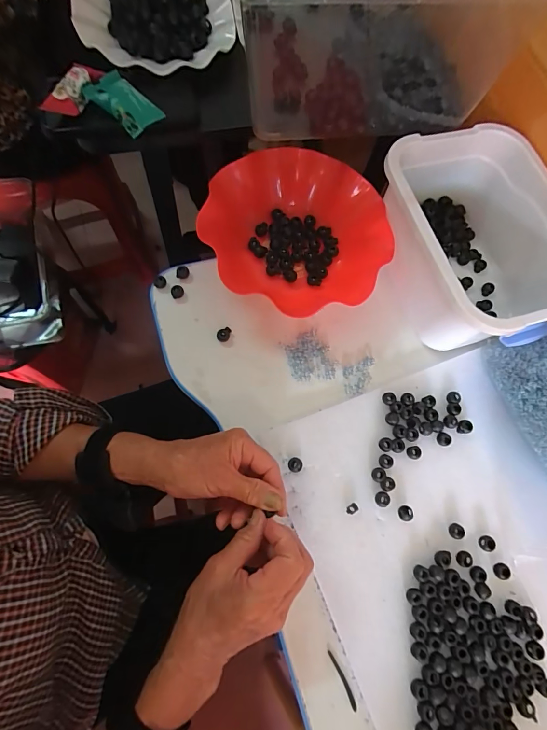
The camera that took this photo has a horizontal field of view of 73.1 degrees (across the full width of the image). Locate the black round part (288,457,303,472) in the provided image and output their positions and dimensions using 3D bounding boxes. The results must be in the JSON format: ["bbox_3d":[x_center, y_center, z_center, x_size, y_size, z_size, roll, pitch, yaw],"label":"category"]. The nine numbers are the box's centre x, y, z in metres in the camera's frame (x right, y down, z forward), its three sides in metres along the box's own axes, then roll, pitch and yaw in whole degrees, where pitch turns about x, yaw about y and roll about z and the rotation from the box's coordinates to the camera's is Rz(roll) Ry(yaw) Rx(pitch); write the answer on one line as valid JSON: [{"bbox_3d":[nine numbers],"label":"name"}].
[{"bbox_3d":[0.024,0.108,0.400,0.015,0.008,0.016,2,72,-5],"label":"black round part"}]

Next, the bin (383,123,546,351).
[{"bbox_3d":[0.237,-0.142,0.455,0.179,0.129,0.252,-17,72,-11],"label":"bin"}]

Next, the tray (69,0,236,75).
[{"bbox_3d":[-0.145,-0.424,0.451,0.182,0.034,0.188,-15,74,-11],"label":"tray"}]

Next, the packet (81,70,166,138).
[{"bbox_3d":[-0.159,-0.279,0.392,0.068,0.021,0.045,37,72,7],"label":"packet"}]

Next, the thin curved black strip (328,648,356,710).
[{"bbox_3d":[0.066,0.300,0.351,0.006,0.004,0.051,-23,76,-13],"label":"thin curved black strip"}]

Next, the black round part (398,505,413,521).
[{"bbox_3d":[0.140,0.158,0.393,0.014,0.008,0.015,2,72,-5],"label":"black round part"}]

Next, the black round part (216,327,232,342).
[{"bbox_3d":[-0.059,-0.037,0.447,0.019,0.010,0.014,-34,78,-15],"label":"black round part"}]

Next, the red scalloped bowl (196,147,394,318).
[{"bbox_3d":[0.030,-0.163,0.464,0.215,0.063,0.235,-35,78,-15],"label":"red scalloped bowl"}]

